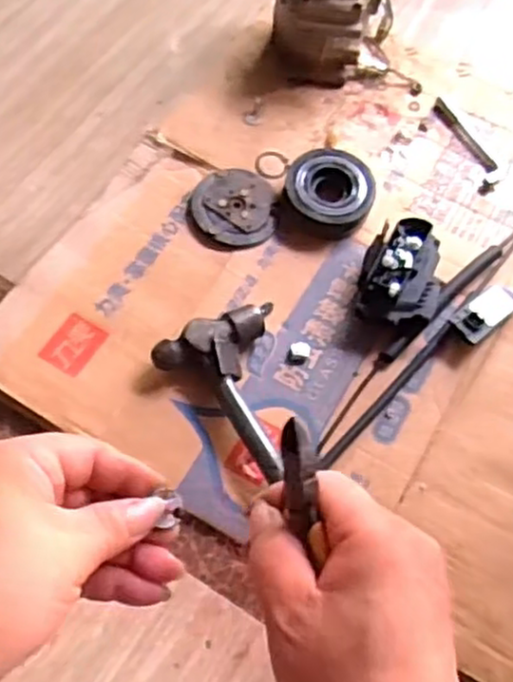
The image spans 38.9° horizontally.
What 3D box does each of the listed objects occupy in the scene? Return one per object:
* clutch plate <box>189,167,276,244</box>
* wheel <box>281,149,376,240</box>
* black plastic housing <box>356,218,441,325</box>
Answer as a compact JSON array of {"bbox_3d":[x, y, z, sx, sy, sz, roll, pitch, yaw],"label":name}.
[{"bbox_3d":[-0.028,-0.156,0.848,0.097,0.010,0.103,1,63,-3],"label":"clutch plate"},{"bbox_3d":[0.085,-0.179,0.856,0.103,0.039,0.105,1,63,-3],"label":"wheel"},{"bbox_3d":[0.156,-0.068,0.791,0.083,0.066,0.111,9,63,1],"label":"black plastic housing"}]

